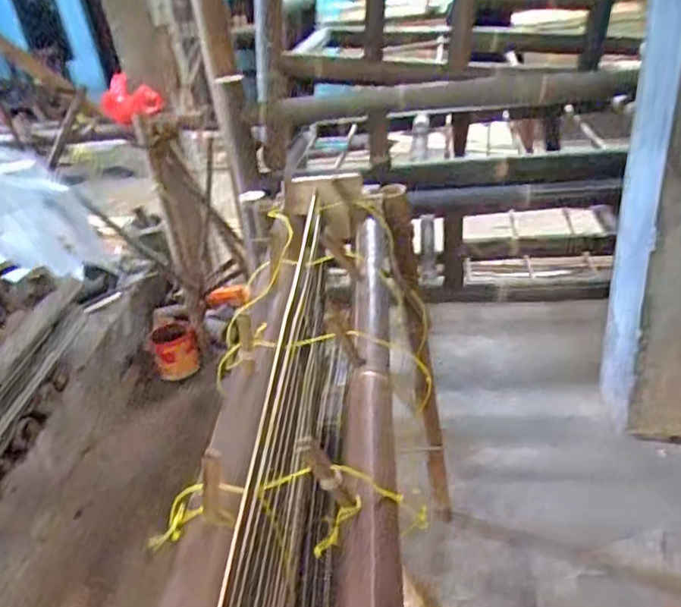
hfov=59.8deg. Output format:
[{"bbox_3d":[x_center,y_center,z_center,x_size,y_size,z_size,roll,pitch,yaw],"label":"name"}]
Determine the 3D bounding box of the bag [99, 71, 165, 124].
[{"bbox_3d":[-0.615,-0.594,1.722,0.229,0.134,0.082,19,40,37],"label":"bag"}]

